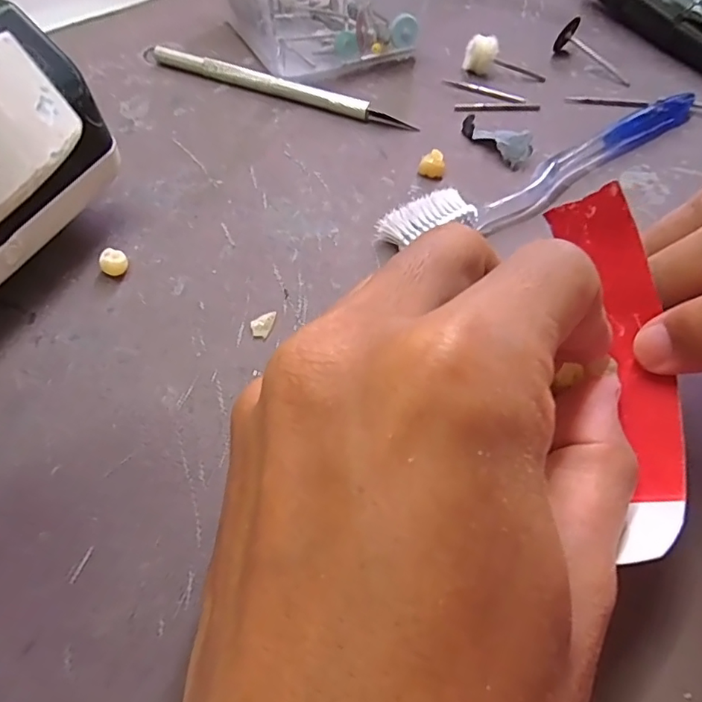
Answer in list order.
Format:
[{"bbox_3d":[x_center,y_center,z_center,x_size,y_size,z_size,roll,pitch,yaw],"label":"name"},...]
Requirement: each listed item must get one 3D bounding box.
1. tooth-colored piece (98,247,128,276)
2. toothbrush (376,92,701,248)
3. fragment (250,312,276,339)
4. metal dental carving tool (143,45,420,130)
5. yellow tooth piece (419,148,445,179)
[{"bbox_3d":[-0.084,-0.031,0.179,0.007,0.008,0.007,6,56,0],"label":"tooth-colored piece"},{"bbox_3d":[0.092,-0.080,0.220,0.185,0.012,0.021,-28,62,-20],"label":"toothbrush"},{"bbox_3d":[-0.030,-0.010,0.170,0.007,0.004,0.011,15,56,7],"label":"fragment"},{"bbox_3d":[-0.040,-0.131,0.249,0.143,0.009,0.008,19,57,9],"label":"metal dental carving tool"},{"bbox_3d":[0.035,-0.081,0.218,0.011,0.010,0.006,13,56,6],"label":"yellow tooth piece"}]

